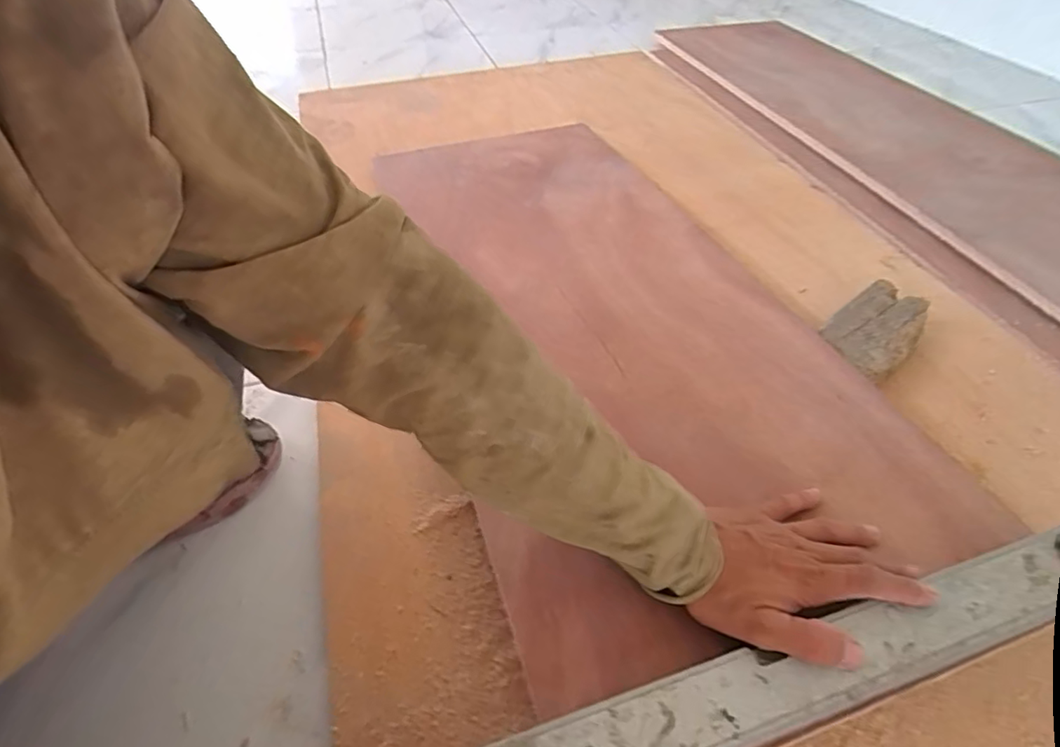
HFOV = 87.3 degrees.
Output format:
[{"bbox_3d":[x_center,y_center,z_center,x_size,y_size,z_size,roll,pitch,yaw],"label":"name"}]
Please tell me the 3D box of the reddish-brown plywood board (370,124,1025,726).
[{"bbox_3d":[0.077,-0.128,0.722,0.412,0.025,0.960,-11,44,-10],"label":"reddish-brown plywood board"}]

